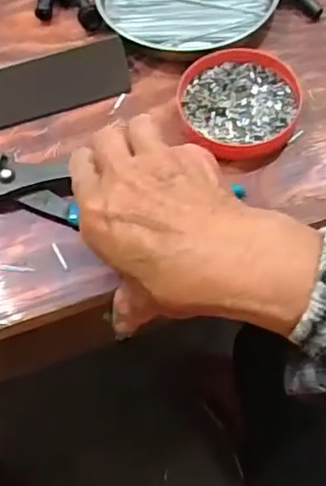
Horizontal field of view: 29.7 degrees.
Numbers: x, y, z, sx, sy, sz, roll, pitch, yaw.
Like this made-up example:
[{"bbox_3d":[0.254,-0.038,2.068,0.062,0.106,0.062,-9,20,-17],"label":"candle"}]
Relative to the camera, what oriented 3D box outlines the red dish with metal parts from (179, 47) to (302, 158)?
[{"bbox_3d":[0.050,-0.092,0.410,0.078,0.014,0.080,-2,61,4],"label":"red dish with metal parts"}]

